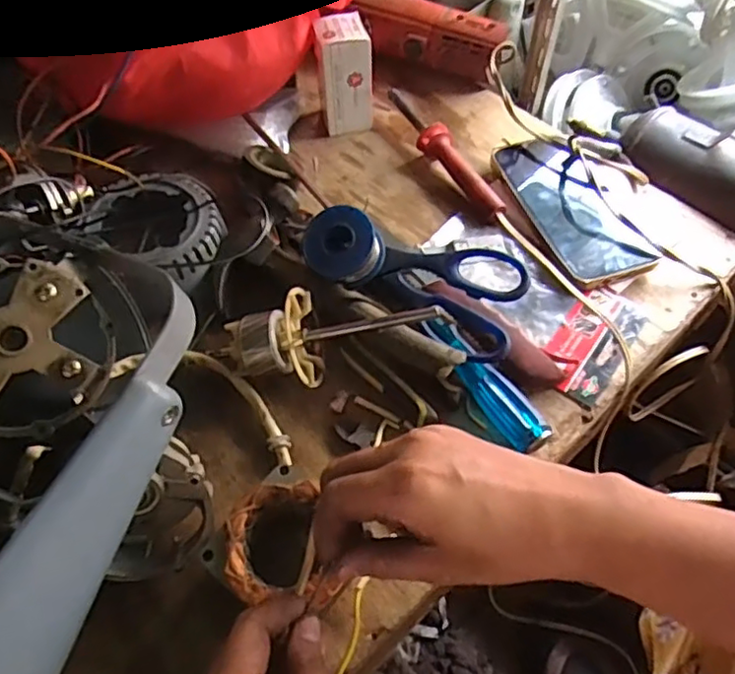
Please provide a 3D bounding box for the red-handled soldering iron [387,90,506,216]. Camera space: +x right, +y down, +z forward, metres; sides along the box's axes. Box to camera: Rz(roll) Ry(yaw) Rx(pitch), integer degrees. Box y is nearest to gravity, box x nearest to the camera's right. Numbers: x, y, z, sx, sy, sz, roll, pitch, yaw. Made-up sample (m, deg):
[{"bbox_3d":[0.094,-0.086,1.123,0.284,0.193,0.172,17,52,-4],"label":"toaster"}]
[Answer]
[{"bbox_3d":[0.066,-0.168,0.573,0.023,0.028,0.175,-26,60,-17],"label":"red-handled soldering iron"}]

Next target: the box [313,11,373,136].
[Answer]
[{"bbox_3d":[-0.021,-0.234,0.575,0.047,0.103,0.030,-12,57,-9],"label":"box"}]

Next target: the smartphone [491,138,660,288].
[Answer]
[{"bbox_3d":[0.169,-0.115,0.542,0.082,0.015,0.177,-15,57,-11],"label":"smartphone"}]

